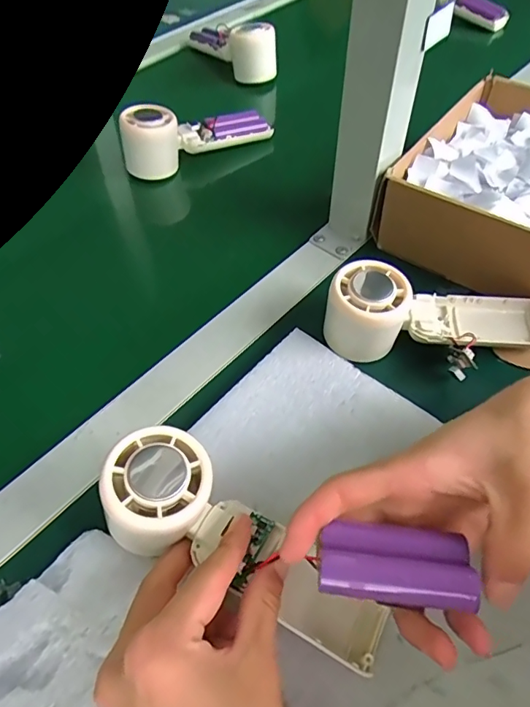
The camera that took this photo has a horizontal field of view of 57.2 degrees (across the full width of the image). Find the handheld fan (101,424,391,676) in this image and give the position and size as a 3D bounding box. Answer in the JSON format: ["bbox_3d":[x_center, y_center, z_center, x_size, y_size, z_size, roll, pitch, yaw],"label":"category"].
[{"bbox_3d":[-0.012,0.101,0.248,0.162,0.032,0.058,40,61,-4],"label":"handheld fan"}]

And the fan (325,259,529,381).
[{"bbox_3d":[0.126,-0.024,0.343,0.159,0.049,0.065,2,54,5],"label":"fan"}]

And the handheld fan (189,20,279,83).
[{"bbox_3d":[-0.044,-0.416,0.646,0.045,0.057,0.161,-31,58,-19],"label":"handheld fan"}]

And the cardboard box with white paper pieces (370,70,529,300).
[{"bbox_3d":[0.239,-0.142,0.420,0.206,0.067,0.218,32,61,24],"label":"cardboard box with white paper pieces"}]

